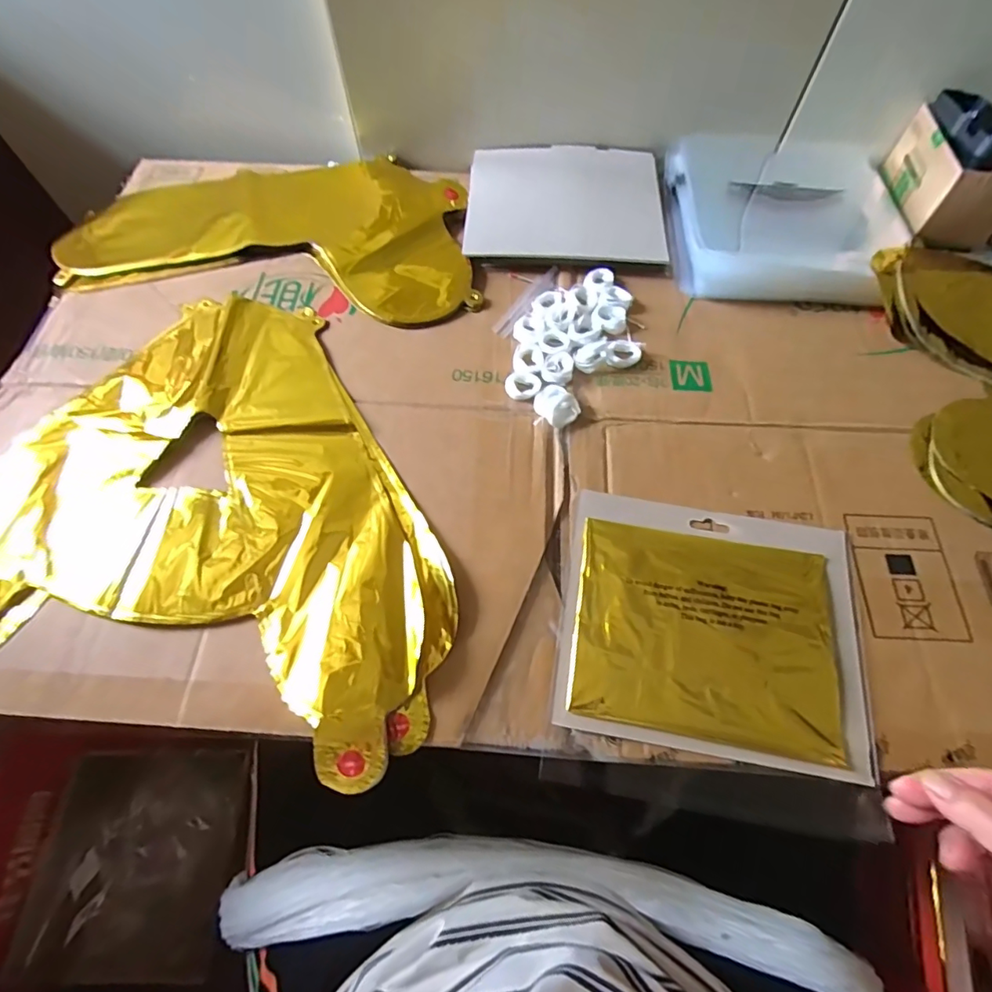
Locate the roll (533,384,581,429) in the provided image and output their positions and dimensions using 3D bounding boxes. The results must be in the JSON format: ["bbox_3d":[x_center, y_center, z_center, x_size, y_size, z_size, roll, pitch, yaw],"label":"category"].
[{"bbox_3d":[0.049,-0.074,0.411,0.035,0.013,0.039,2,63,1],"label":"roll"}]

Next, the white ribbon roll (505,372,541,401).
[{"bbox_3d":[0.022,-0.092,0.425,0.028,0.007,0.027,0,63,0],"label":"white ribbon roll"}]

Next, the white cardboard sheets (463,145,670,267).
[{"bbox_3d":[0.068,-0.298,0.511,0.187,0.009,0.166,2,63,1],"label":"white cardboard sheets"}]

